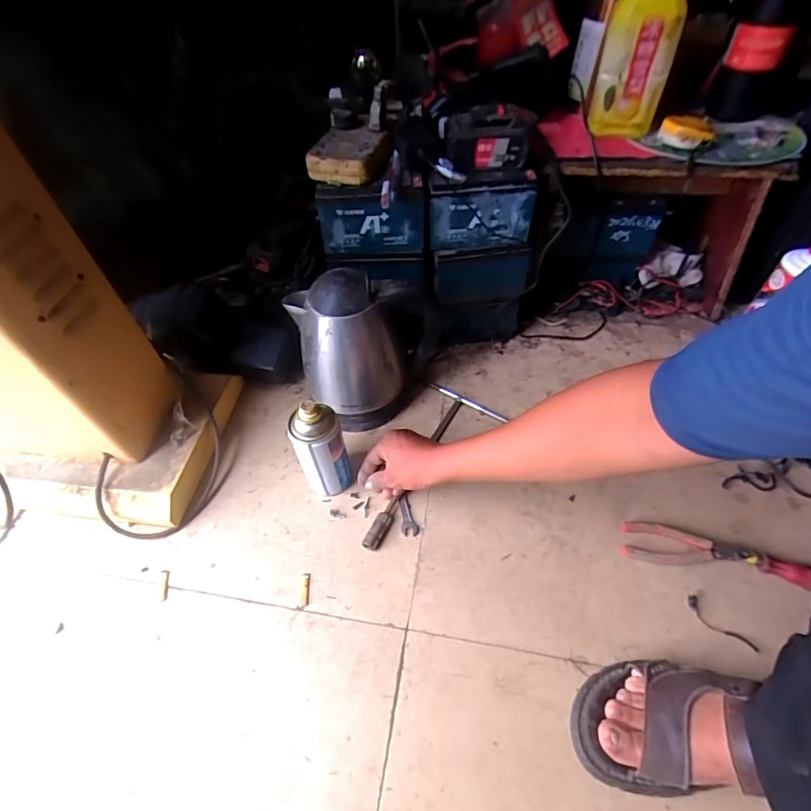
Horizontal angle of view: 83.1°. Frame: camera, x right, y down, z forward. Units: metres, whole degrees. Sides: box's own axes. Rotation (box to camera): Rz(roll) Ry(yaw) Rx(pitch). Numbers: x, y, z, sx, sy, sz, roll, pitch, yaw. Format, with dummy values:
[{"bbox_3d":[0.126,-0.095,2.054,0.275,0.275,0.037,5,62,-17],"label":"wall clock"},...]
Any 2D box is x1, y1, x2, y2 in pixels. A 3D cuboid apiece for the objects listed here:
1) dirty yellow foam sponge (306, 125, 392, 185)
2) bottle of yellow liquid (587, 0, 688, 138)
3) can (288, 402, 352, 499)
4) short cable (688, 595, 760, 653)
[{"bbox_3d":[-0.077,-0.349,0.632,0.091,0.027,0.112,10,54,10],"label":"dirty yellow foam sponge"},{"bbox_3d":[0.347,-0.533,0.678,0.105,0.197,0.116,14,54,12],"label":"bottle of yellow liquid"},{"bbox_3d":[-0.109,0.064,0.612,0.067,0.172,0.052,-27,56,-14],"label":"can"},{"bbox_3d":[0.378,0.264,0.549,0.022,0.004,0.081,-35,59,-19],"label":"short cable"}]

